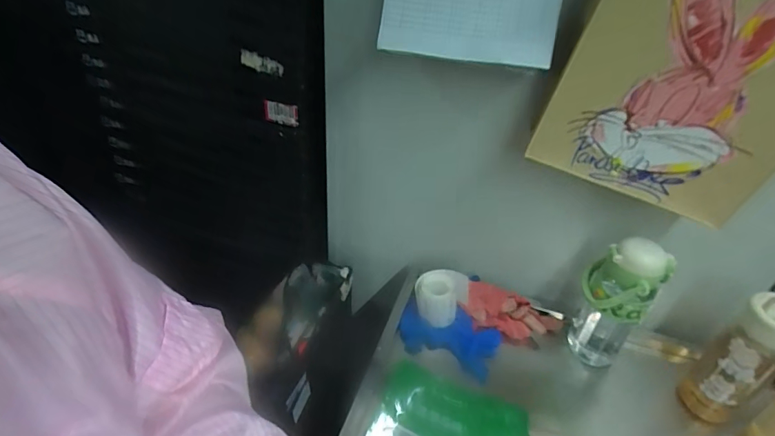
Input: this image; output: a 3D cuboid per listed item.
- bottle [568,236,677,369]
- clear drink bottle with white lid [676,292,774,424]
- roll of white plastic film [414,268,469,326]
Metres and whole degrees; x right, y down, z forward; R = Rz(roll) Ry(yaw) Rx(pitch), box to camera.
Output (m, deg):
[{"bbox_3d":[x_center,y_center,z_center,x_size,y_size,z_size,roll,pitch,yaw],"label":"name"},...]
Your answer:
[{"bbox_3d":[0.343,0.124,0.669,0.094,0.228,0.106,27,41,28],"label":"bottle"},{"bbox_3d":[0.476,0.197,0.594,0.068,0.201,0.073,-14,39,-24],"label":"clear drink bottle with white lid"},{"bbox_3d":[0.086,0.134,0.741,0.076,0.072,0.069,22,39,23],"label":"roll of white plastic film"}]

